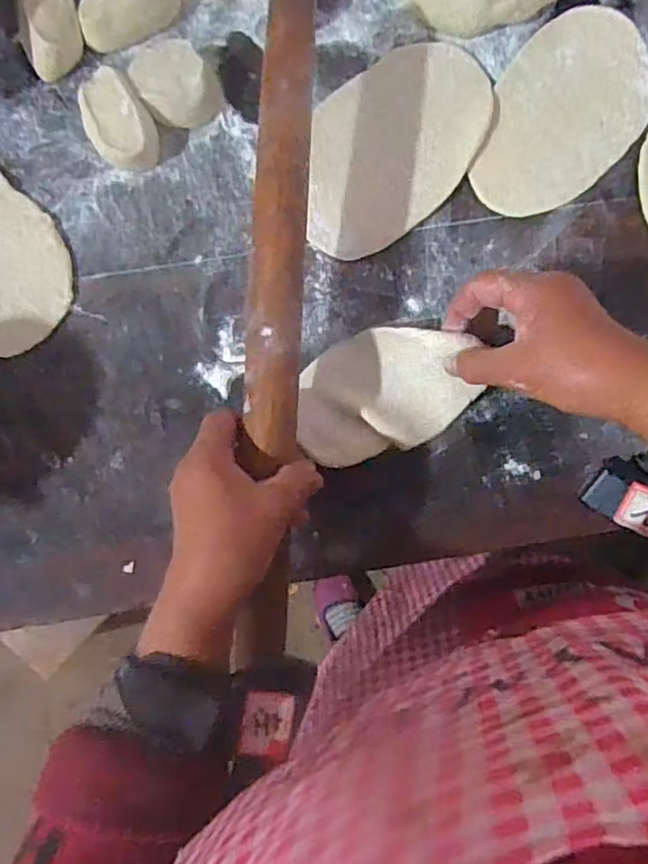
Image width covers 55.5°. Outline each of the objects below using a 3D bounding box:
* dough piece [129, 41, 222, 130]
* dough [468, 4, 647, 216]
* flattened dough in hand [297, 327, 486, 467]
[{"bbox_3d":[-0.098,-0.230,0.410,0.054,0.025,0.046,39,87,1],"label":"dough piece"},{"bbox_3d":[0.161,-0.216,0.418,0.094,0.004,0.154,41,87,1],"label":"dough"},{"bbox_3d":[0.040,-0.027,0.408,0.119,0.019,0.079,-16,87,-1],"label":"flattened dough in hand"}]

